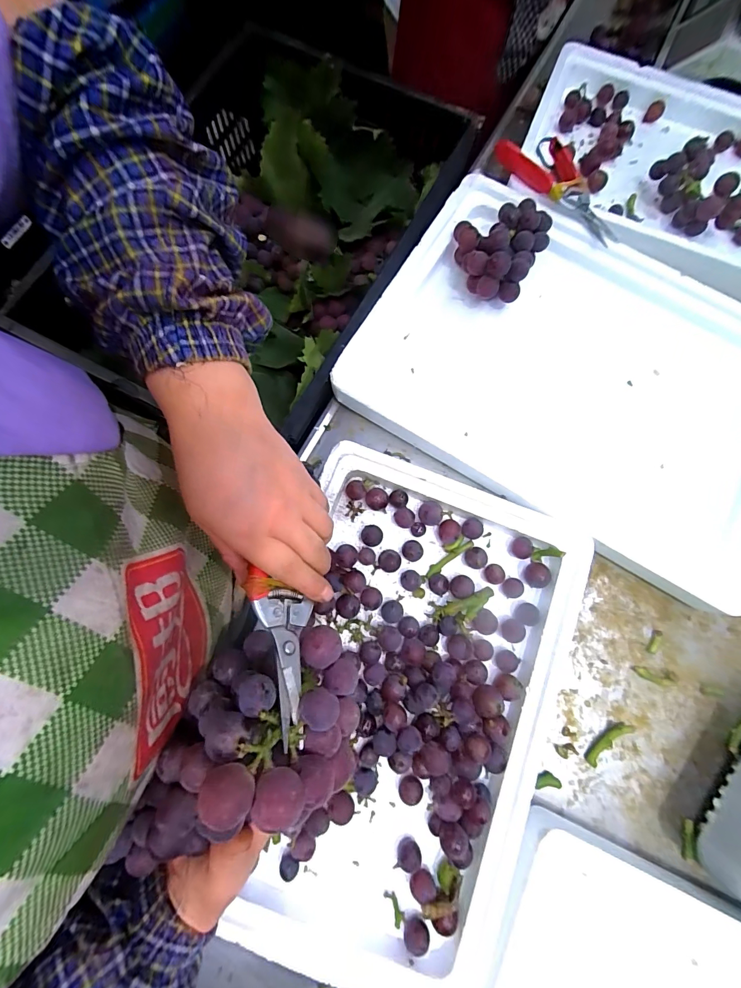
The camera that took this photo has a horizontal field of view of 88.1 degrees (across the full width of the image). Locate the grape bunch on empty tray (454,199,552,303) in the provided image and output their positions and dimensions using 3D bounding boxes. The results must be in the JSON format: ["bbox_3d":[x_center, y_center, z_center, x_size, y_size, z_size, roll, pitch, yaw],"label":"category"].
[{"bbox_3d":[0.155,-0.303,0.475,0.110,0.067,0.127,21,78,3],"label":"grape bunch on empty tray"}]

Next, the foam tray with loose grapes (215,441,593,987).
[{"bbox_3d":[0.031,0.193,0.390,0.297,0.048,0.434,20,78,3],"label":"foam tray with loose grapes"}]

